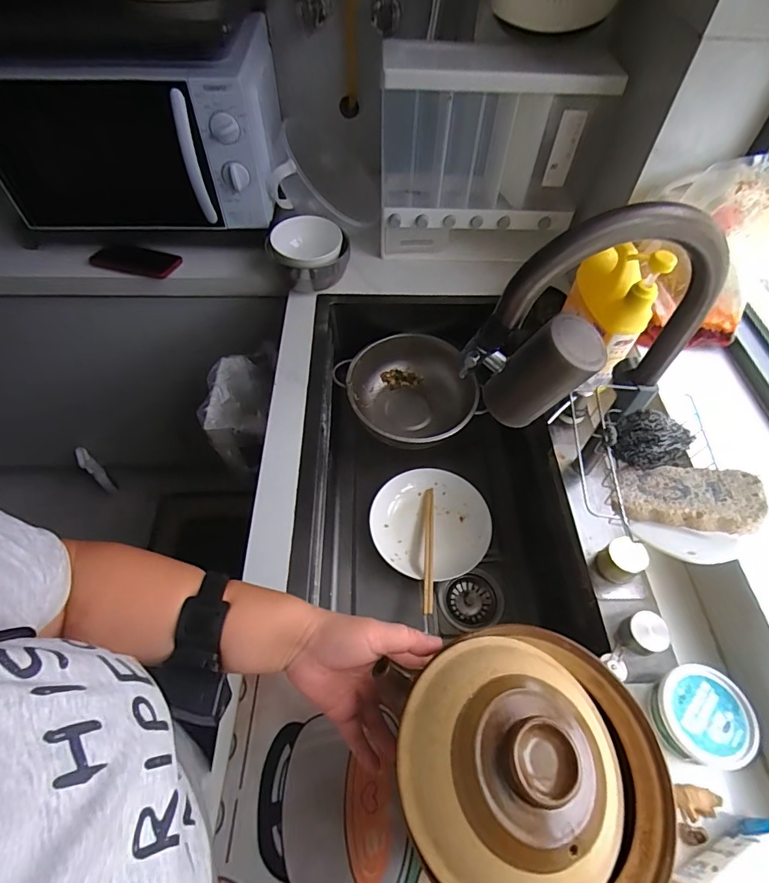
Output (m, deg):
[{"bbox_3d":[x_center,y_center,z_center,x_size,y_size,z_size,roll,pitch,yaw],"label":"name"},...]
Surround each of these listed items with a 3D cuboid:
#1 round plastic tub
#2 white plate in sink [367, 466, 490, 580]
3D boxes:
[{"bbox_3d":[0.322,0.281,0.479,0.084,0.047,0.084,1,54,-1],"label":"round plastic tub"},{"bbox_3d":[0.080,0.143,0.811,0.198,0.035,0.199,1,54,-1],"label":"white plate in sink"}]

